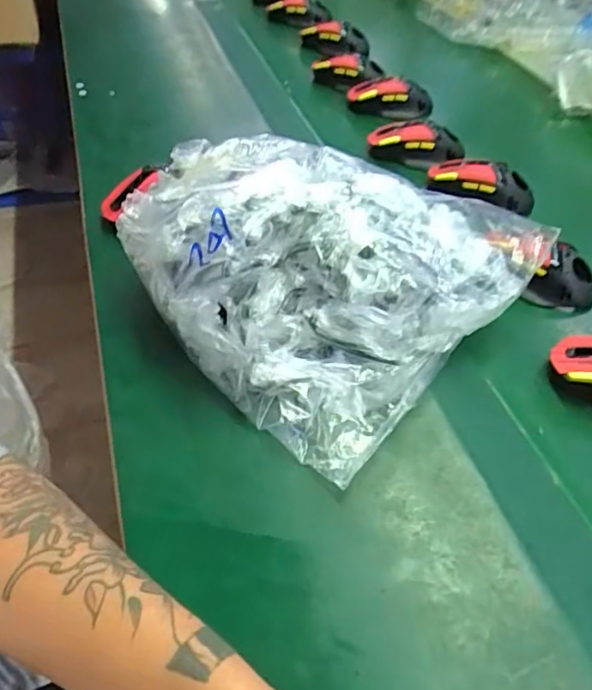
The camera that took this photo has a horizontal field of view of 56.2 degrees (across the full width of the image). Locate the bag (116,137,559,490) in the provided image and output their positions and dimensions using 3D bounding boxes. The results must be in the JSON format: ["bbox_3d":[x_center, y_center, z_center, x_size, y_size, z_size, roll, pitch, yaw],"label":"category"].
[{"bbox_3d":[0.012,-0.081,0.490,0.311,0.119,0.267,37,57,28],"label":"bag"}]

